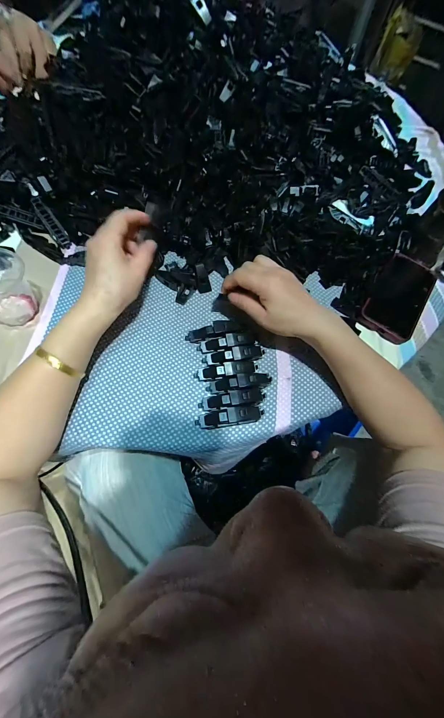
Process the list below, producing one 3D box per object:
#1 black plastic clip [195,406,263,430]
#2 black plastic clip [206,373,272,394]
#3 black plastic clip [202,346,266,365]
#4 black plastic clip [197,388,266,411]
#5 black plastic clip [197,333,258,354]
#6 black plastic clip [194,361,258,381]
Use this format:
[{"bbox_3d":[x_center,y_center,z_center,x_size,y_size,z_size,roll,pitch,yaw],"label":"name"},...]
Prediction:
[{"bbox_3d":[0.010,0.068,0.314,0.081,0.020,0.018,-7,69,-6],"label":"black plastic clip"},{"bbox_3d":[0.023,0.030,0.330,0.081,0.021,0.017,-9,69,-7],"label":"black plastic clip"},{"bbox_3d":[0.018,-0.003,0.344,0.082,0.022,0.020,-12,69,-8],"label":"black plastic clip"},{"bbox_3d":[0.014,0.050,0.322,0.080,0.021,0.020,-7,69,-6],"label":"black plastic clip"},{"bbox_3d":[0.007,-0.020,0.350,0.077,0.020,0.018,-5,68,-5],"label":"black plastic clip"},{"bbox_3d":[0.006,0.015,0.336,0.079,0.020,0.020,-4,68,-5],"label":"black plastic clip"}]

